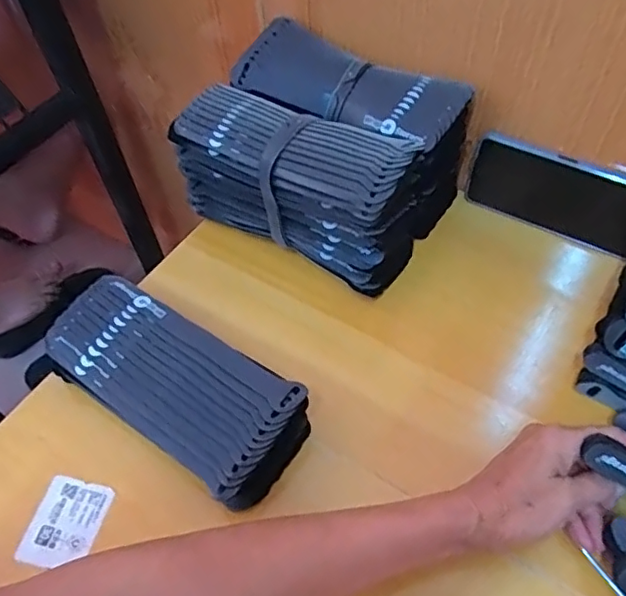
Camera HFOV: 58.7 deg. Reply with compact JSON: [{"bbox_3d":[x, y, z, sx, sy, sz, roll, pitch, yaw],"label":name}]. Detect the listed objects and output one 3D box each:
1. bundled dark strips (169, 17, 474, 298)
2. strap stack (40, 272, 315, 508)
[{"bbox_3d":[0.009,-0.131,0.501,0.204,0.115,0.165,27,61,21],"label":"bundled dark strips"},{"bbox_3d":[-0.107,0.061,0.418,0.209,0.042,0.089,30,62,22],"label":"strap stack"}]

